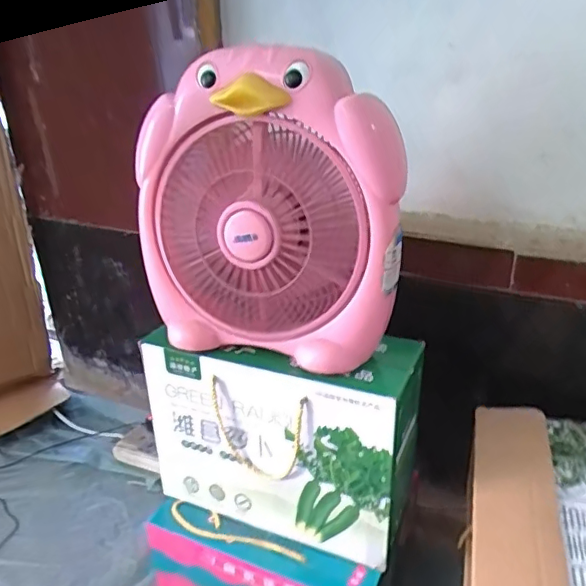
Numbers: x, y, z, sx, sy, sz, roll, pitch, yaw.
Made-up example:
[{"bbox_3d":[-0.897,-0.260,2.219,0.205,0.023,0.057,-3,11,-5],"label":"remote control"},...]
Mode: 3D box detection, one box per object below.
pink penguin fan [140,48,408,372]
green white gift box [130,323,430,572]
[{"bbox_3d":[-0.037,-0.099,0.678,0.323,0.343,0.145,14,31,33],"label":"pink penguin fan"},{"bbox_3d":[-0.022,0.189,0.780,0.353,0.261,0.115,7,27,22],"label":"green white gift box"}]

